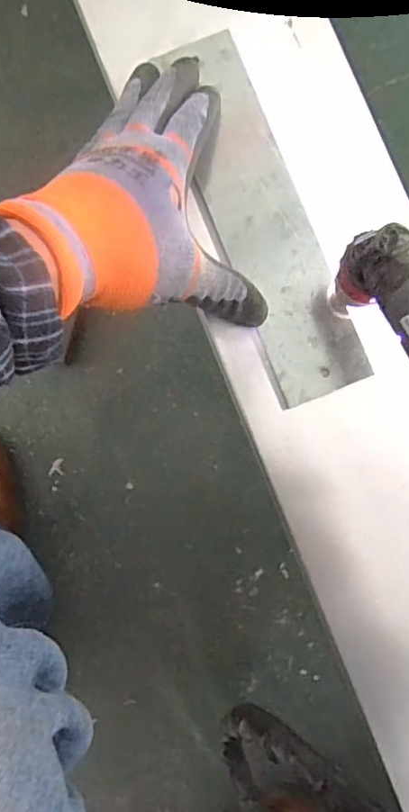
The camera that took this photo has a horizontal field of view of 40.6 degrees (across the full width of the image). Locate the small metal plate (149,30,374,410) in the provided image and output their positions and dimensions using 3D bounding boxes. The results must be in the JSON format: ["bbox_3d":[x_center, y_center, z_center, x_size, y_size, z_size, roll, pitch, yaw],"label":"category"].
[{"bbox_3d":[0.037,-0.123,0.353,0.061,0.004,0.240,-18,85,0],"label":"small metal plate"}]

